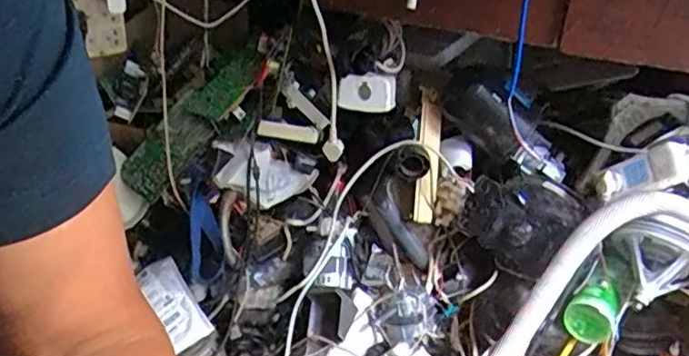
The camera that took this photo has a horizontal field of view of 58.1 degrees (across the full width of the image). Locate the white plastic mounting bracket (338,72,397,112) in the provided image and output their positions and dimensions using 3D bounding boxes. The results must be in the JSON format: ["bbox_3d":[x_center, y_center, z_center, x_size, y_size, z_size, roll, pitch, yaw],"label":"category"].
[{"bbox_3d":[0.035,-0.134,0.965,0.090,0.062,0.026,8,29,6],"label":"white plastic mounting bracket"}]

